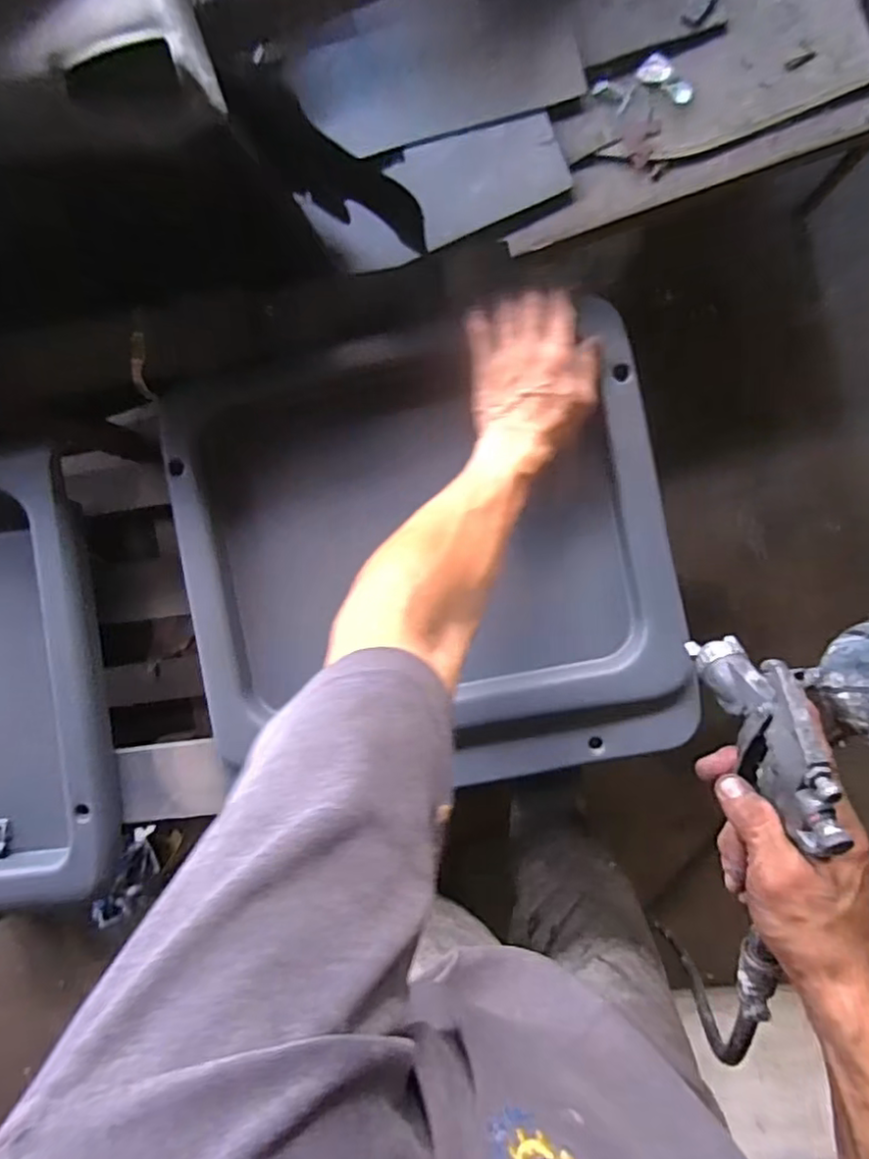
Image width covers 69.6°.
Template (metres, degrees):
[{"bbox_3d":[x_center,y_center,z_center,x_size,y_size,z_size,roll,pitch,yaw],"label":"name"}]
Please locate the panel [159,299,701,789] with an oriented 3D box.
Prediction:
[{"bbox_3d":[-0.010,-0.019,0.541,0.409,0.067,0.383,-10,91,4],"label":"panel"}]

